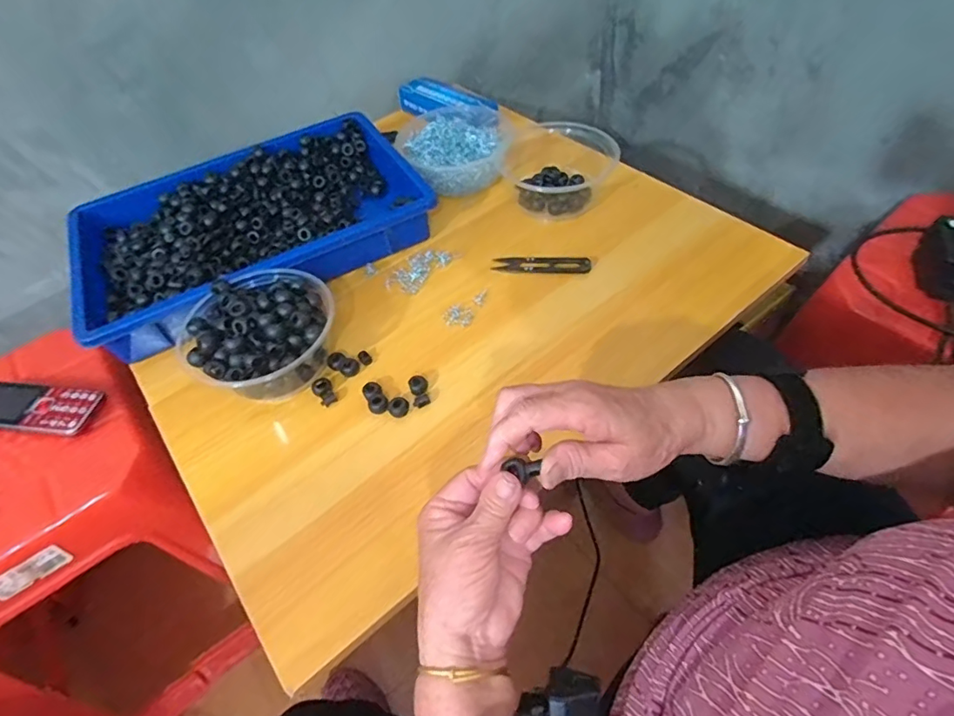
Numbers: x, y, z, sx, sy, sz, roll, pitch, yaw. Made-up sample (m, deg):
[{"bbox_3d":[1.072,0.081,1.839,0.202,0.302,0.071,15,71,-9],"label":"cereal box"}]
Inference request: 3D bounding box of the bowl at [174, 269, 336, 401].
[{"bbox_3d":[-0.193,-0.020,0.474,0.113,0.064,0.124,-3,51,4],"label":"bowl"}]

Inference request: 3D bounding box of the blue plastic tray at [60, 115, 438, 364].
[{"bbox_3d":[-0.250,-0.148,0.593,0.363,0.061,0.252,-26,53,-14],"label":"blue plastic tray"}]

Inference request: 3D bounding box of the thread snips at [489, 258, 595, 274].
[{"bbox_3d":[0.068,-0.099,0.550,0.100,0.009,0.021,5,52,10],"label":"thread snips"}]

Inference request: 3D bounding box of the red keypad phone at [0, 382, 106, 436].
[{"bbox_3d":[-0.438,0.049,0.516,0.121,0.013,0.051,3,52,9],"label":"red keypad phone"}]

